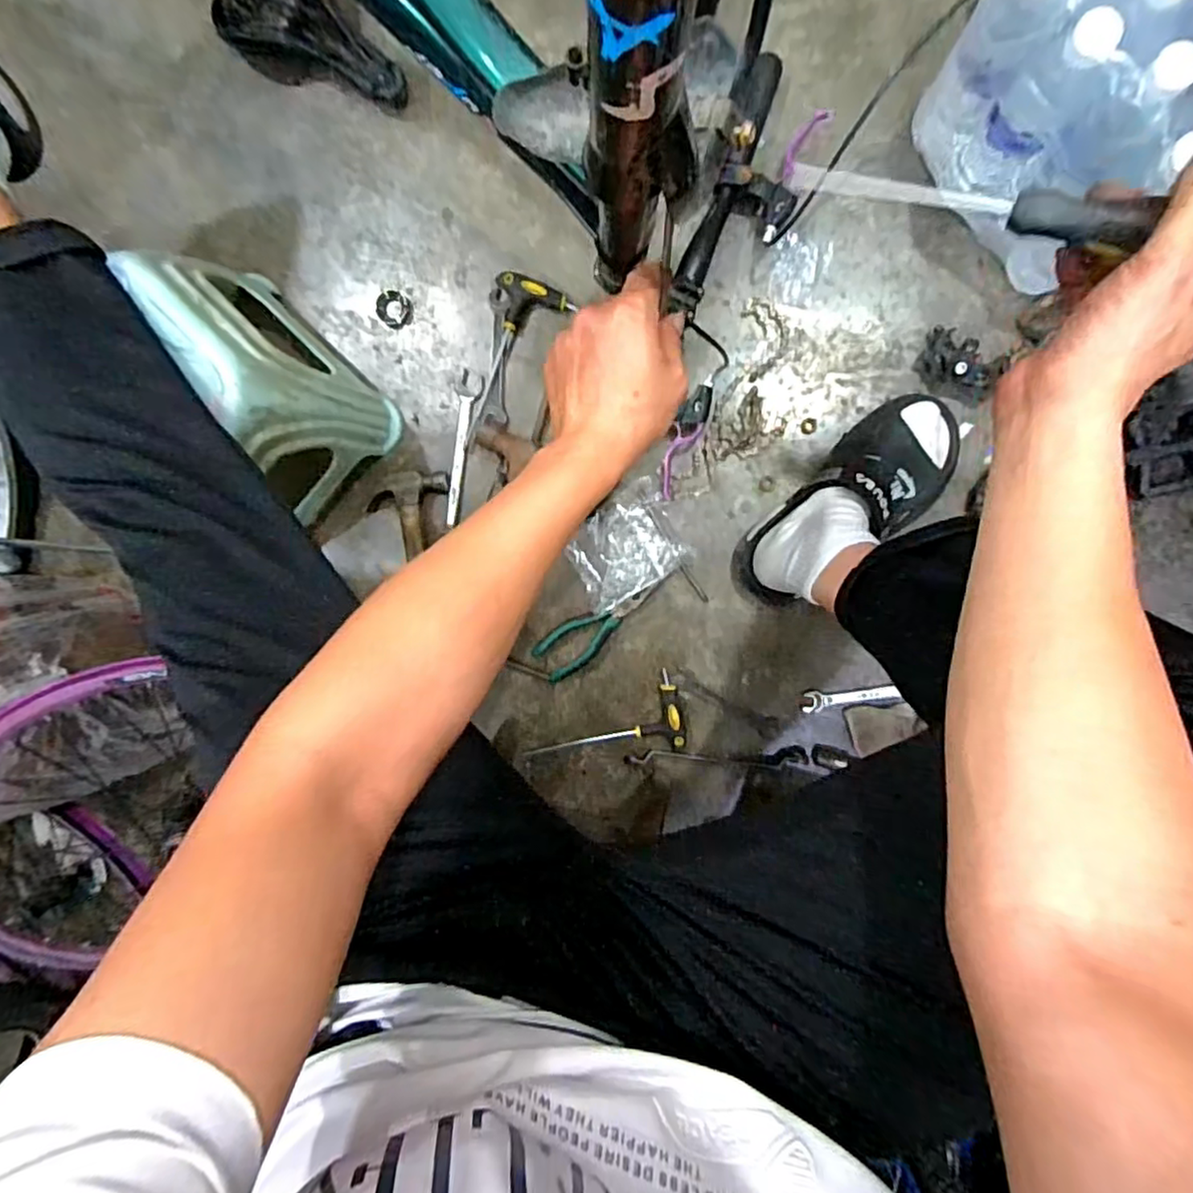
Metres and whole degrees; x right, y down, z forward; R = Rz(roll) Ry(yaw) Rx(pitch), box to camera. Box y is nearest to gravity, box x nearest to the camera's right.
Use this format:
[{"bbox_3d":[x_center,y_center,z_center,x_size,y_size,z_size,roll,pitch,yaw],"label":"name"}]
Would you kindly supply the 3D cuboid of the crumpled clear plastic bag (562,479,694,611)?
[{"bbox_3d":[0.034,-0.060,0.757,0.128,0.023,0.114,-31,98,4],"label":"crumpled clear plastic bag"}]

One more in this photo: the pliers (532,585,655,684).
[{"bbox_3d":[-0.001,0.040,0.781,0.164,0.019,0.057,-35,91,9],"label":"pliers"}]

